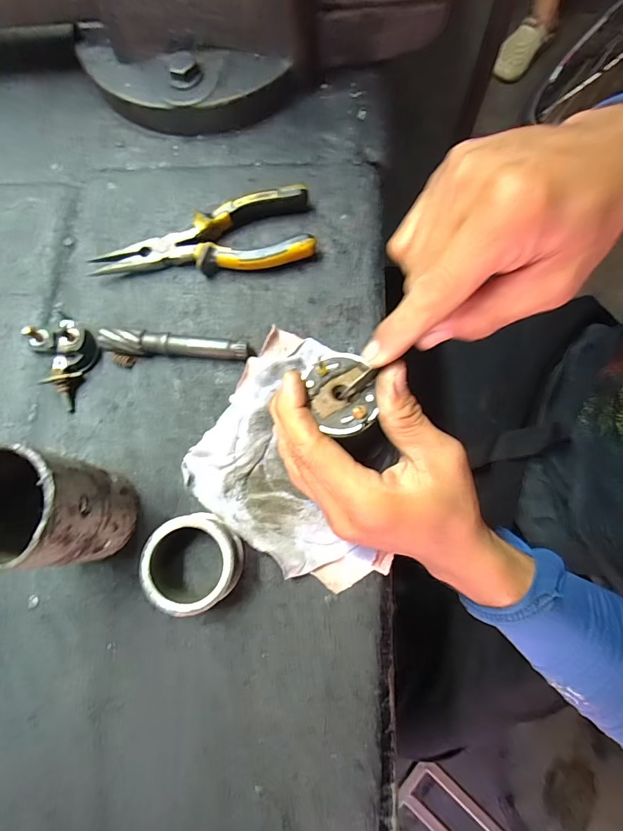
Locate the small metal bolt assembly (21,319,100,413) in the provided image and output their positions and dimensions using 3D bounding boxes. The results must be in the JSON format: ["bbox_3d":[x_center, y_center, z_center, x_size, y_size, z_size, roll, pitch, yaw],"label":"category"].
[{"bbox_3d":[-0.205,-0.046,0.317,0.045,0.034,0.071,16,77,6],"label":"small metal bolt assembly"}]

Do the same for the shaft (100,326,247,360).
[{"bbox_3d":[-0.111,-0.057,0.322,0.117,0.021,0.018,4,76,3],"label":"shaft"}]

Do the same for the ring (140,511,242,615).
[{"bbox_3d":[-0.080,0.101,0.275,0.063,0.037,0.060,0,76,2],"label":"ring"}]

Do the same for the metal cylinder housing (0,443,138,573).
[{"bbox_3d":[-0.164,0.058,0.250,0.071,0.110,0.062,6,76,3],"label":"metal cylinder housing"}]

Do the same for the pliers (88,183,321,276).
[{"bbox_3d":[-0.092,-0.146,0.339,0.185,0.028,0.061,-10,76,-1],"label":"pliers"}]

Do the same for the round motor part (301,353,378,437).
[{"bbox_3d":[0.018,-0.014,0.226,0.038,0.009,0.048,-15,76,-2],"label":"round motor part"}]

